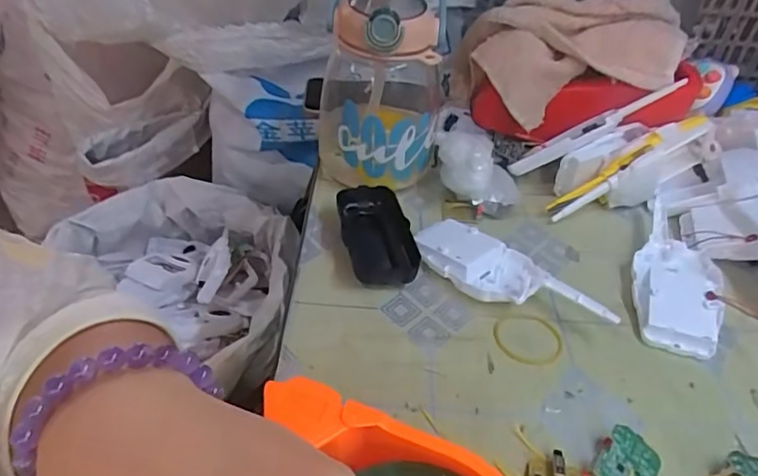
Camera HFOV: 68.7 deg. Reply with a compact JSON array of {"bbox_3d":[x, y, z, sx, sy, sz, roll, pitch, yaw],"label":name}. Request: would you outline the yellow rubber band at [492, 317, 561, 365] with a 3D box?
[{"bbox_3d":[0.106,0.071,0.394,0.048,0.004,0.046,8,39,5],"label":"yellow rubber band"}]

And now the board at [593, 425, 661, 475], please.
[{"bbox_3d":[0.143,0.131,0.317,0.033,0.005,0.041,45,55,11],"label":"board"}]

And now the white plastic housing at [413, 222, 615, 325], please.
[{"bbox_3d":[0.096,0.031,0.426,0.157,0.023,0.059,28,45,27],"label":"white plastic housing"}]

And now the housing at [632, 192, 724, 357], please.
[{"bbox_3d":[0.239,0.027,0.446,0.062,0.023,0.161,18,41,17],"label":"housing"}]

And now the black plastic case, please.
[{"bbox_3d":[0.000,-0.001,0.456,0.050,0.024,0.111,-7,40,-13],"label":"black plastic case"}]

